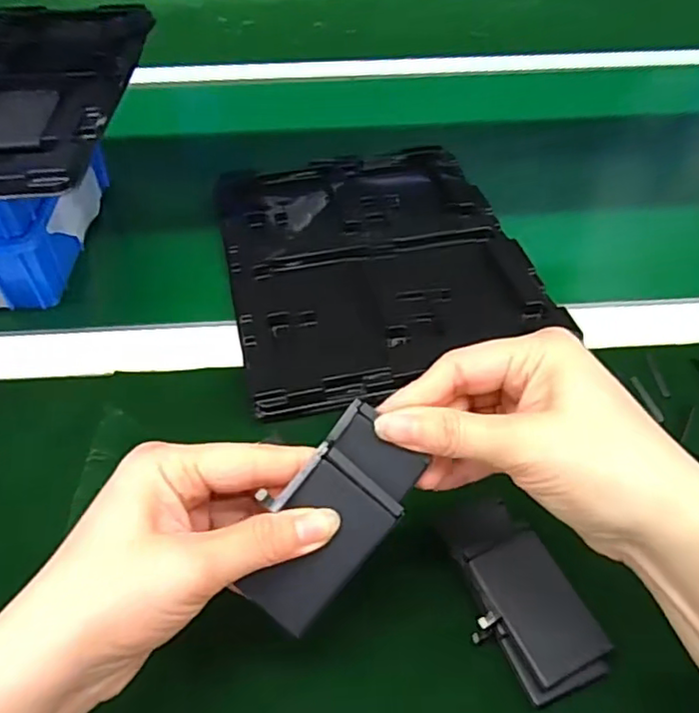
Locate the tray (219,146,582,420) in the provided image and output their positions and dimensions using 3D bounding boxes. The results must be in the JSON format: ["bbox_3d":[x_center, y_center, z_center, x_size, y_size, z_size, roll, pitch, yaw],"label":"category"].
[{"bbox_3d":[0.018,-0.081,0.471,0.214,0.023,0.277,-11,48,-9],"label":"tray"}]

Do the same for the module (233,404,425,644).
[{"bbox_3d":[-0.009,0.065,0.244,0.043,0.006,0.085,41,85,1],"label":"module"}]

